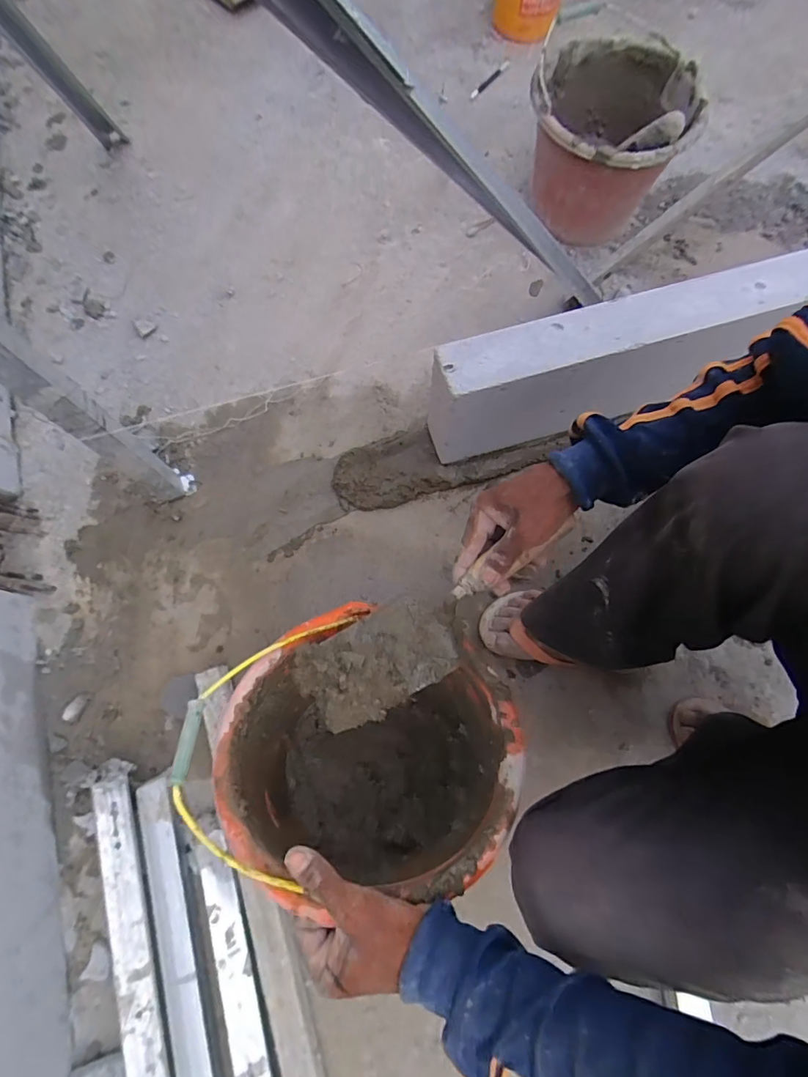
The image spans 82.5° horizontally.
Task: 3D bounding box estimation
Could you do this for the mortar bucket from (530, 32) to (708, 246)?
[{"bbox_3d":[0.336,-0.675,0.810,0.249,0.215,0.304,8,73,2],"label":"mortar bucket"}]

